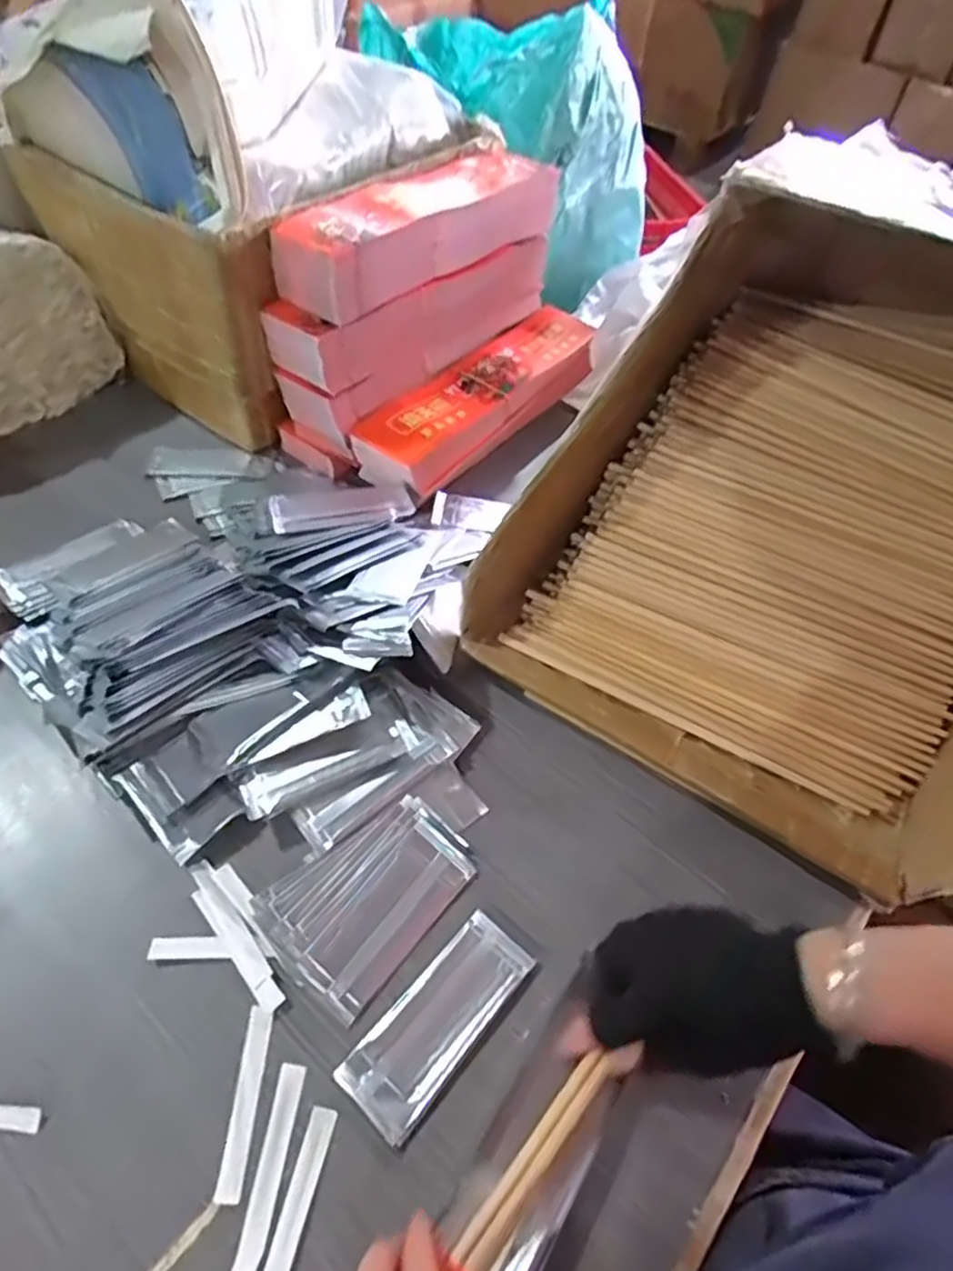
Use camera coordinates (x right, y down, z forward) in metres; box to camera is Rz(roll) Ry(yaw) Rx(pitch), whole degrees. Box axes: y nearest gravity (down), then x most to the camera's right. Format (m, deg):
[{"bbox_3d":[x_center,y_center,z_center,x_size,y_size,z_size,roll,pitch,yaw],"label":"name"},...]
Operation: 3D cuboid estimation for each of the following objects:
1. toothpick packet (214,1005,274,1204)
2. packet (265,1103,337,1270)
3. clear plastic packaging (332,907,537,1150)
[{"bbox_3d":[-0.130,0.261,0.392,0.014,0.004,0.089,5,53,-3],"label":"toothpick packet"},{"bbox_3d":[-0.095,0.301,0.363,0.013,0.004,0.092,14,53,4],"label":"packet"},{"bbox_3d":[-0.022,0.231,0.421,0.051,0.006,0.125,37,58,20],"label":"clear plastic packaging"}]

